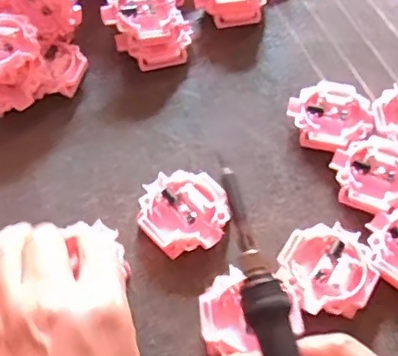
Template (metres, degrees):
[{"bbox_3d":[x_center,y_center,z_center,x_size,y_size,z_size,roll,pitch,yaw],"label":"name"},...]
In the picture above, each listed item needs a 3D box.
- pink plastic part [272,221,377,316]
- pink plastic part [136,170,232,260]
[{"bbox_3d":[0.074,0.052,0.334,0.052,0.015,0.053,25,61,17],"label":"pink plastic part"},{"bbox_3d":[-0.009,0.021,0.354,0.052,0.016,0.051,-1,56,1],"label":"pink plastic part"}]

